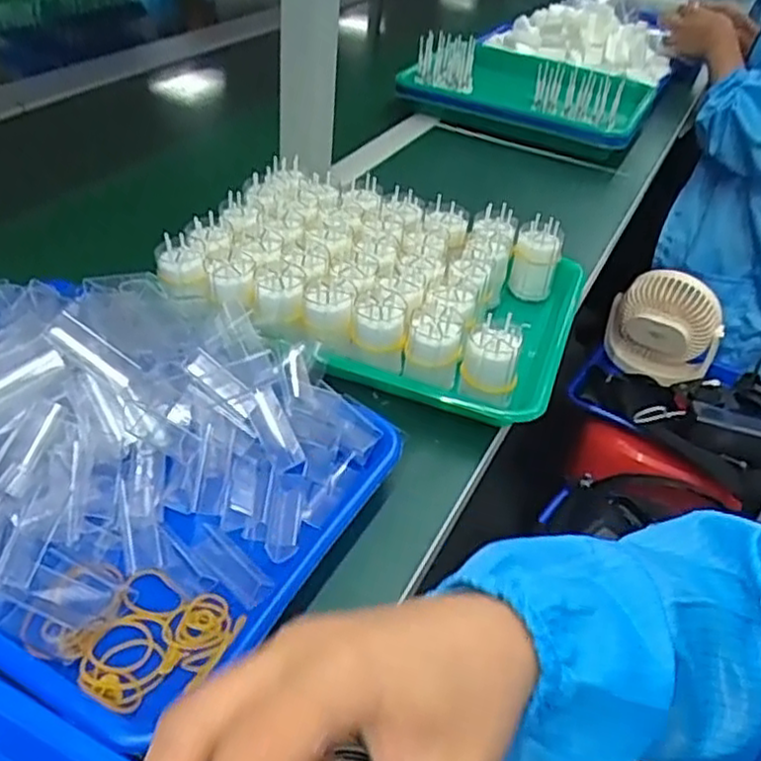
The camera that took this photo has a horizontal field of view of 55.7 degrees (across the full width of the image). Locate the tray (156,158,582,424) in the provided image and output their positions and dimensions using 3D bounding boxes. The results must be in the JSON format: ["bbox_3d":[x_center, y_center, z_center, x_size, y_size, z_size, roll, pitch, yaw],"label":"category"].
[{"bbox_3d":[0.002,-0.083,0.612,0.314,0.067,0.230,17,40,13],"label":"tray"}]

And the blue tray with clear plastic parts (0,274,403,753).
[{"bbox_3d":[-0.177,0.032,0.433,0.317,0.081,0.249,22,42,18],"label":"blue tray with clear plastic parts"}]

